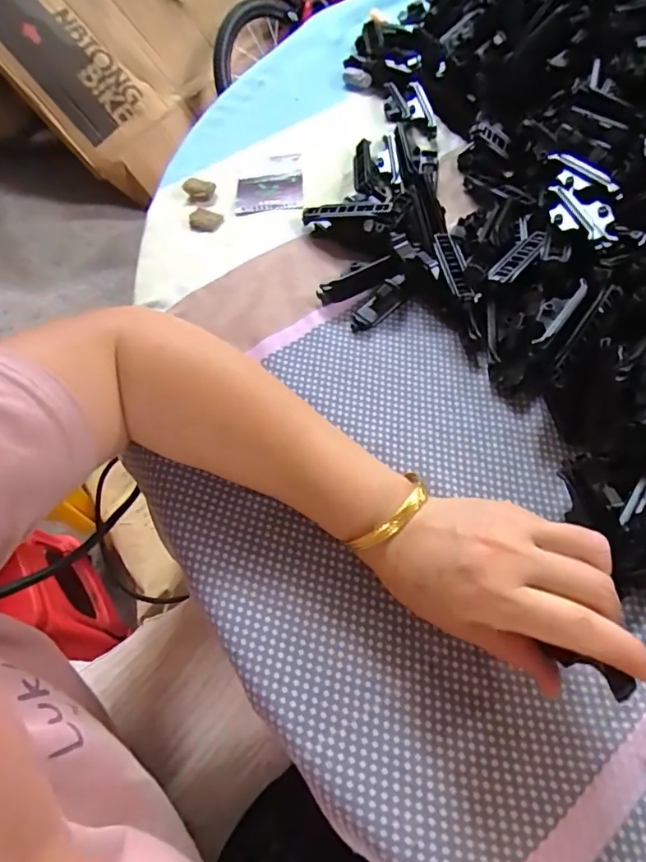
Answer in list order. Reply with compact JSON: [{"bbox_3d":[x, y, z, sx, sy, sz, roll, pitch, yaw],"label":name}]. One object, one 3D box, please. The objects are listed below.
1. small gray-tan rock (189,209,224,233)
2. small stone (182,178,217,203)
[{"bbox_3d":[-0.104,-0.186,0.456,0.029,0.006,0.025,14,61,9],"label":"small gray-tan rock"},{"bbox_3d":[-0.114,-0.223,0.475,0.028,0.014,0.023,-12,60,-6],"label":"small stone"}]

